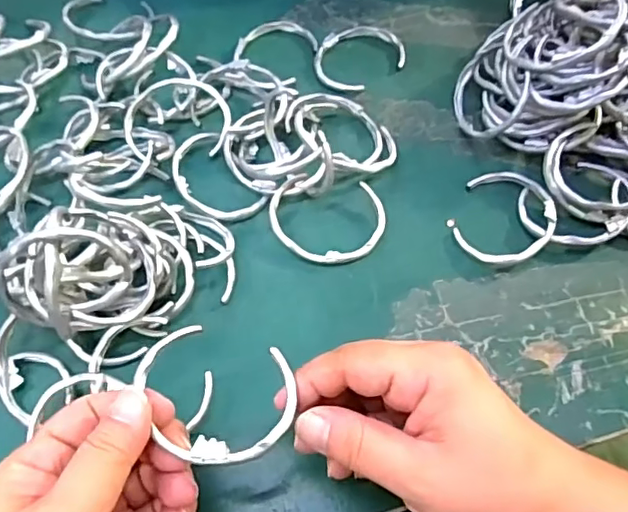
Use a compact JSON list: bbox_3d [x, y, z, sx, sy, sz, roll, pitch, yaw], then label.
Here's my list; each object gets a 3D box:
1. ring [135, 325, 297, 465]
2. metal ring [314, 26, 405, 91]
[{"bbox_3d":[-0.040,0.057,0.231,0.065,0.011,0.052,12,64,6],"label":"ring"},{"bbox_3d":[0.031,-0.144,0.410,0.067,0.007,0.052,-35,69,-16],"label":"metal ring"}]

